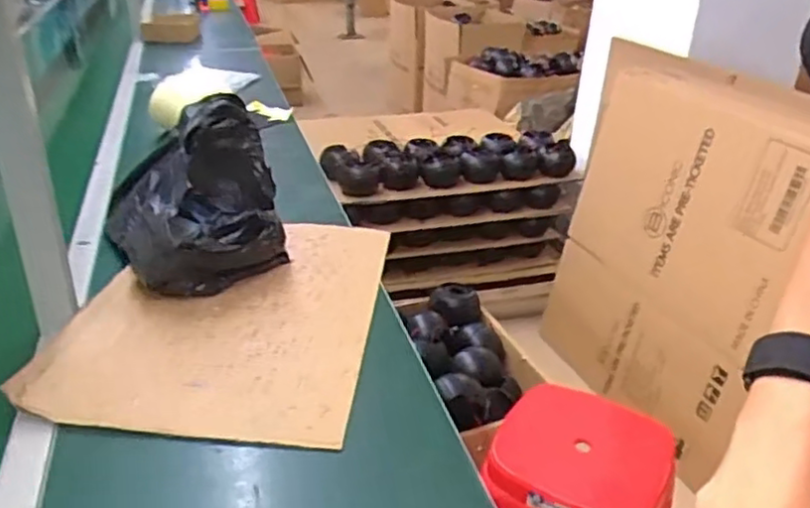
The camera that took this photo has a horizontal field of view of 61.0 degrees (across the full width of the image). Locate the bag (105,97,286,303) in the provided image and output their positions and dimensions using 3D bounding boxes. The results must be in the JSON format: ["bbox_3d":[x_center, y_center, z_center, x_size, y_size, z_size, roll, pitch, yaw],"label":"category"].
[{"bbox_3d":[-0.309,-0.091,1.016,0.237,0.169,0.339,-7,30,-19],"label":"bag"}]

